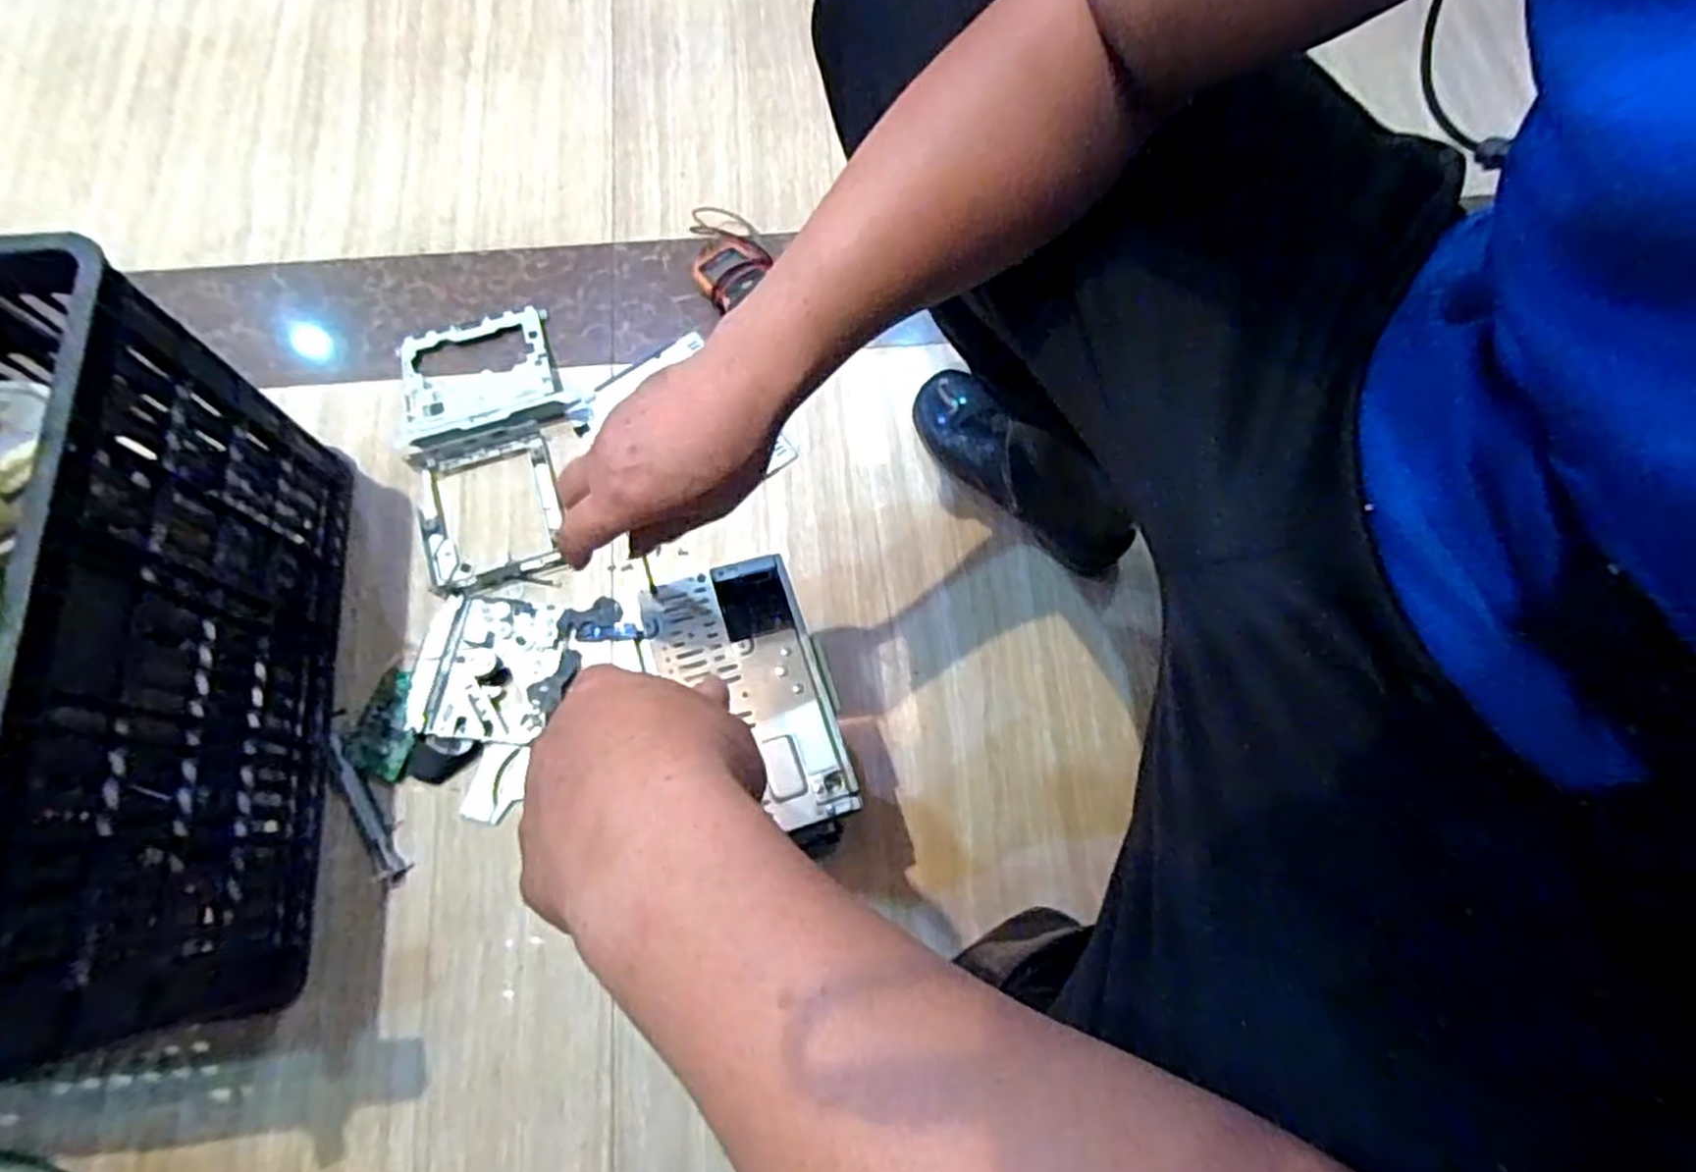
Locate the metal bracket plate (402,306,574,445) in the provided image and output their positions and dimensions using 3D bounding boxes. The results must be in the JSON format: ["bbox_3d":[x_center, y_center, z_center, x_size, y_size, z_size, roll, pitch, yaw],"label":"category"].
[{"bbox_3d":[-0.362,-0.210,0.766,0.145,0.024,0.129,-18,73,-8],"label":"metal bracket plate"}]

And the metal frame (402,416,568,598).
[{"bbox_3d":[-0.338,-0.069,0.734,0.130,0.027,0.162,-17,73,-7],"label":"metal frame"}]

